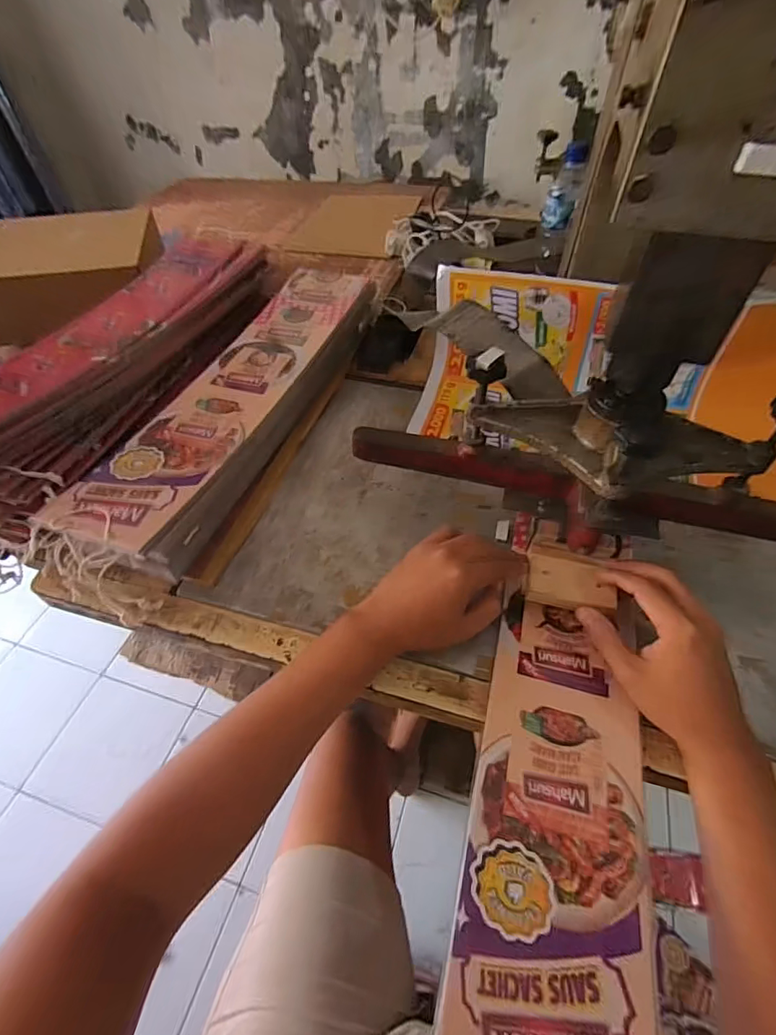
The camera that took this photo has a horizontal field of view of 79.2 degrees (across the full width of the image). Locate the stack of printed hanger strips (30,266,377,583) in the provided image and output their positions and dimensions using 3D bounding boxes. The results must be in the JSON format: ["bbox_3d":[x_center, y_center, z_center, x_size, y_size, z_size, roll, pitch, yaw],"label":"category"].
[{"bbox_3d":[-0.193,-0.165,0.621,0.177,0.081,0.547,17,53,14],"label":"stack of printed hanger strips"}]

